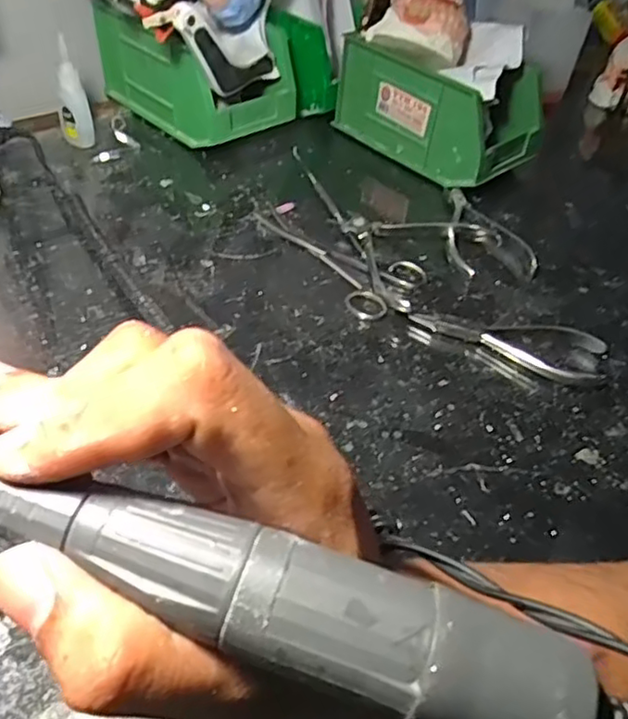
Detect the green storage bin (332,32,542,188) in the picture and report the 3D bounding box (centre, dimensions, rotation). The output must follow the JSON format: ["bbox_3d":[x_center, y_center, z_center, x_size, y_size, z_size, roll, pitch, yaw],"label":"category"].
[{"bbox_3d":[0.117,-0.235,0.586,0.095,0.083,0.168,-30,56,-32],"label":"green storage bin"}]

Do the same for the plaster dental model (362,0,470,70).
[{"bbox_3d":[0.094,-0.293,0.540,0.077,0.058,0.064,32,49,23],"label":"plaster dental model"}]

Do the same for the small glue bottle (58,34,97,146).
[{"bbox_3d":[-0.200,-0.218,0.527,0.025,0.084,0.019,-8,47,-16],"label":"small glue bottle"}]

